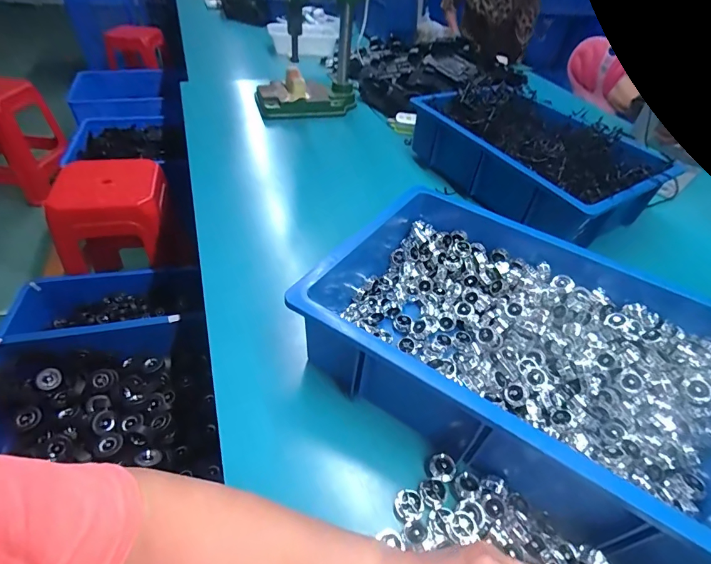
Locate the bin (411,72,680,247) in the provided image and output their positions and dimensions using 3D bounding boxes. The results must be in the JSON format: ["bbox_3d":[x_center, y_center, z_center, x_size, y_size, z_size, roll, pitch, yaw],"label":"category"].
[{"bbox_3d":[0.353,-0.263,0.793,0.300,0.126,0.427,-21,50,-25],"label":"bin"}]

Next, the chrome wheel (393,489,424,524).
[{"bbox_3d":[0.048,0.202,0.354,0.024,0.014,0.026,3,43,-3],"label":"chrome wheel"}]

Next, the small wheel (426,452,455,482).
[{"bbox_3d":[0.083,0.178,0.378,0.027,0.011,0.022,20,45,15],"label":"small wheel"}]

